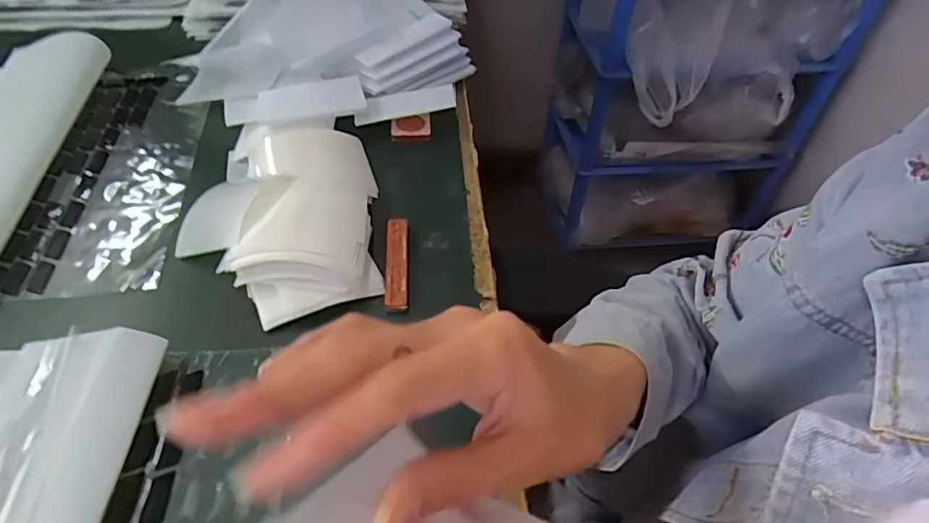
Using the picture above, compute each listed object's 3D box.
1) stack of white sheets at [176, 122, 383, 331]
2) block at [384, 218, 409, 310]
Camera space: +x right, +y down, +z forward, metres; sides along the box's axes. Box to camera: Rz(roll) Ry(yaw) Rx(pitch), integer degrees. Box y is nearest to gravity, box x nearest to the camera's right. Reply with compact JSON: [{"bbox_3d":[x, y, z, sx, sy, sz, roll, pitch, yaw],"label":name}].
[{"bbox_3d":[-0.114,-0.037,0.348,0.113,0.029,0.164,-10,50,-11],"label":"stack of white sheets"},{"bbox_3d":[-0.040,-0.001,0.332,0.014,0.006,0.067,-2,49,-4],"label":"block"}]

